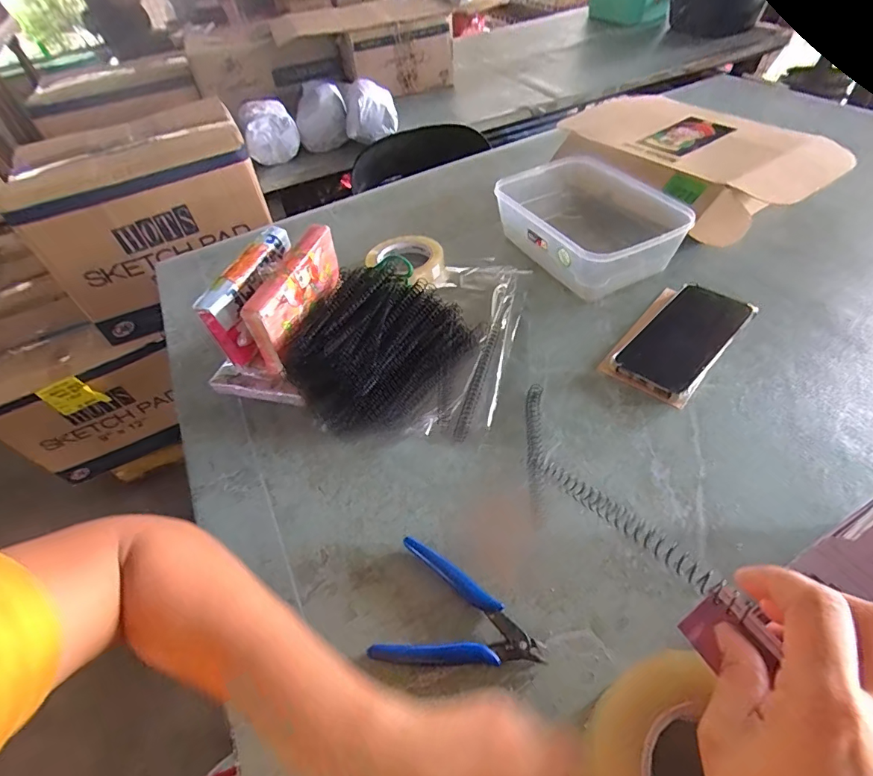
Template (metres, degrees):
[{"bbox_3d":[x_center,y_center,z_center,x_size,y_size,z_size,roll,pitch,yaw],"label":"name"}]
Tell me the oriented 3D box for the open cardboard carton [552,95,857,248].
[{"bbox_3d":[0.362,-0.327,0.678,0.239,0.084,0.336,-21,50,-14],"label":"open cardboard carton"}]

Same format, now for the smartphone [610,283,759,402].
[{"bbox_3d":[0.261,-0.054,0.487,0.160,0.013,0.079,-41,51,-21],"label":"smartphone"}]

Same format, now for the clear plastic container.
[{"bbox_3d":[0.197,-0.220,0.605,0.169,0.064,0.241,-20,49,-9],"label":"clear plastic container"}]

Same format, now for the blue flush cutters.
[{"bbox_3d":[0.020,0.169,0.340,0.116,0.012,0.085,10,50,14],"label":"blue flush cutters"}]

